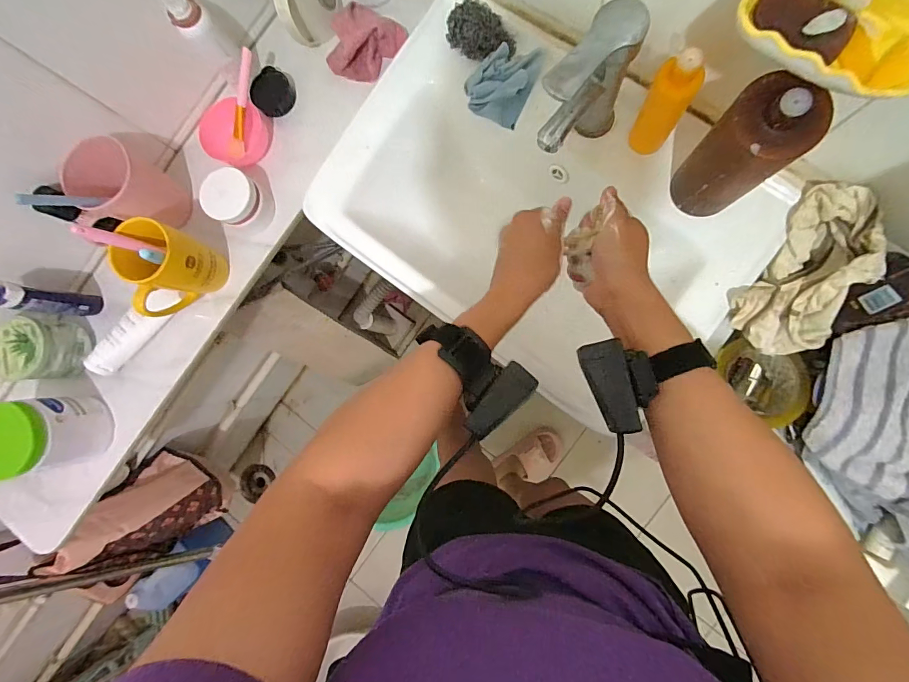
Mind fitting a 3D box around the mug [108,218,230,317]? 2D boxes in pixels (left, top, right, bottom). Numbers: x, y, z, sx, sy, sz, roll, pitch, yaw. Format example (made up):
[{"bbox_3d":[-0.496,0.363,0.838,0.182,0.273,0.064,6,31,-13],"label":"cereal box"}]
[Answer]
[{"bbox_3d":[-0.336,-0.079,0.494,0.065,0.112,0.104,7,88,8],"label":"mug"}]

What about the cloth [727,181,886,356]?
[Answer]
[{"bbox_3d":[0.370,-0.067,0.423,0.104,0.062,0.187,34,91,8],"label":"cloth"}]

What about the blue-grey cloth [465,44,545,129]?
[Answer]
[{"bbox_3d":[0.056,-0.307,0.478,0.072,0.026,0.084,29,91,8],"label":"blue-grey cloth"}]

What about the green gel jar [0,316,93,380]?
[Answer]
[{"bbox_3d":[-0.516,0.010,0.518,0.070,0.079,0.074,0,87,8],"label":"green gel jar"}]

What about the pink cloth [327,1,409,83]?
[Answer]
[{"bbox_3d":[-0.114,-0.374,0.509,0.096,0.057,0.059,13,88,8],"label":"pink cloth"}]

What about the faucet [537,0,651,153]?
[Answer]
[{"bbox_3d":[0.126,-0.231,0.397,0.046,0.143,0.106,42,93,8],"label":"faucet"}]

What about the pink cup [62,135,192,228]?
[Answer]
[{"bbox_3d":[-0.388,-0.183,0.490,0.066,0.108,0.080,22,90,8],"label":"pink cup"}]

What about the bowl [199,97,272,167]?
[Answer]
[{"bbox_3d":[-0.284,-0.267,0.525,0.063,0.054,0.069,0,87,8],"label":"bowl"}]

